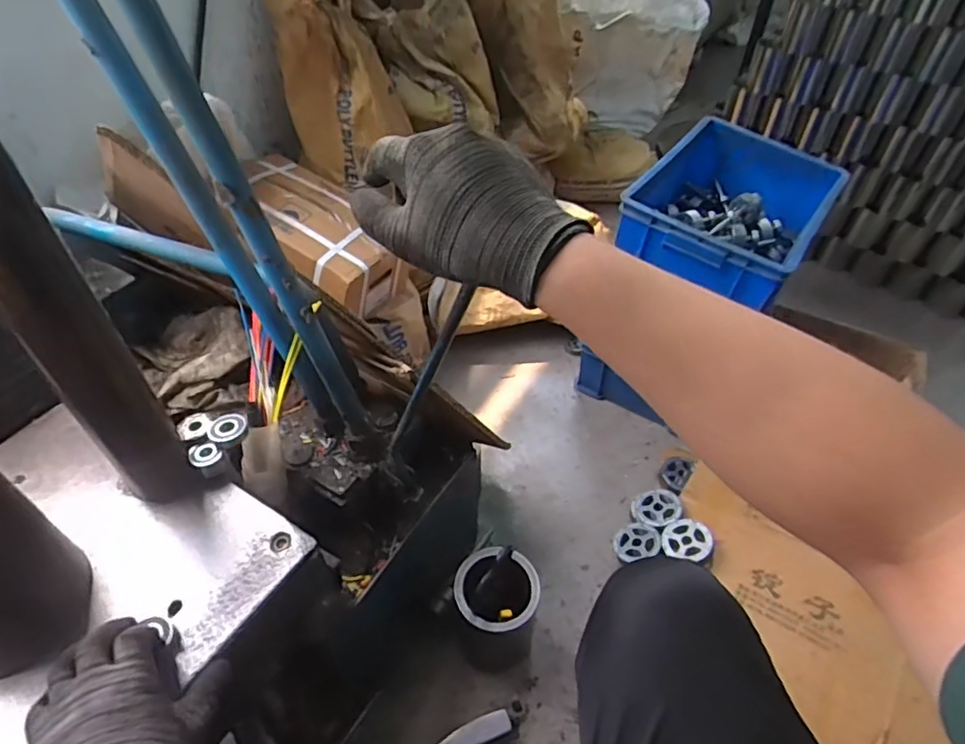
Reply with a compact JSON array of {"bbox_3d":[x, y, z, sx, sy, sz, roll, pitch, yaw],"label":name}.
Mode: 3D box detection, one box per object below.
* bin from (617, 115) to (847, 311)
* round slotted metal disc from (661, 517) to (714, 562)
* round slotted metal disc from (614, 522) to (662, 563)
[{"bbox_3d":[0.456,-0.298,1.096,0.296,0.139,0.420,27,52,23],"label":"bin"},{"bbox_3d":[0.338,0.276,0.980,0.078,0.014,0.069,-2,54,27],"label":"round slotted metal disc"},{"bbox_3d":[0.257,0.283,0.991,0.076,0.014,0.067,-20,40,2],"label":"round slotted metal disc"}]

